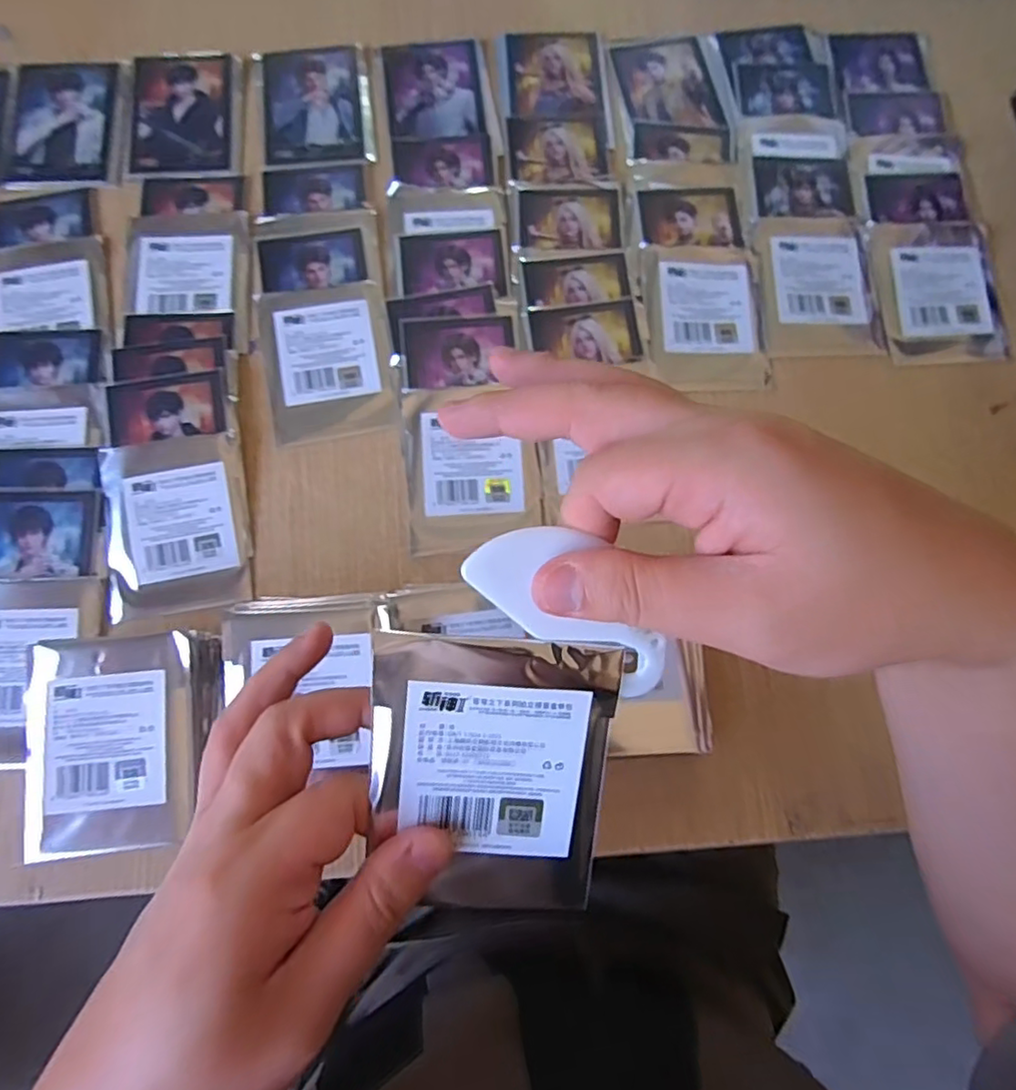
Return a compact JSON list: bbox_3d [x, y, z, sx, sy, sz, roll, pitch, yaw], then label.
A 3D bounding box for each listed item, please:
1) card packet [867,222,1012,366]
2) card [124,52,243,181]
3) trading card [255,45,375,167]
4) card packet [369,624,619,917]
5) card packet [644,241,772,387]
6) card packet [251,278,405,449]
[{"bbox_3d":[0.291,-0.172,0.416,0.082,0.005,0.104,-5,77,-3],"label":"card packet"},{"bbox_3d":[-0.228,-0.306,0.435,0.079,0.004,0.107,-6,77,-3],"label":"card"},{"bbox_3d":[-0.137,-0.316,0.440,0.076,0.004,0.100,-8,78,-3],"label":"trading card"},{"bbox_3d":[-0.006,0.078,0.209,0.078,0.005,0.099,4,103,-6],"label":"card packet"},{"bbox_3d":[0.132,-0.150,0.409,0.074,0.011,0.098,-3,77,-2],"label":"card packet"},{"bbox_3d":[-0.115,-0.118,0.396,0.079,0.007,0.101,-11,78,-4],"label":"card packet"}]

